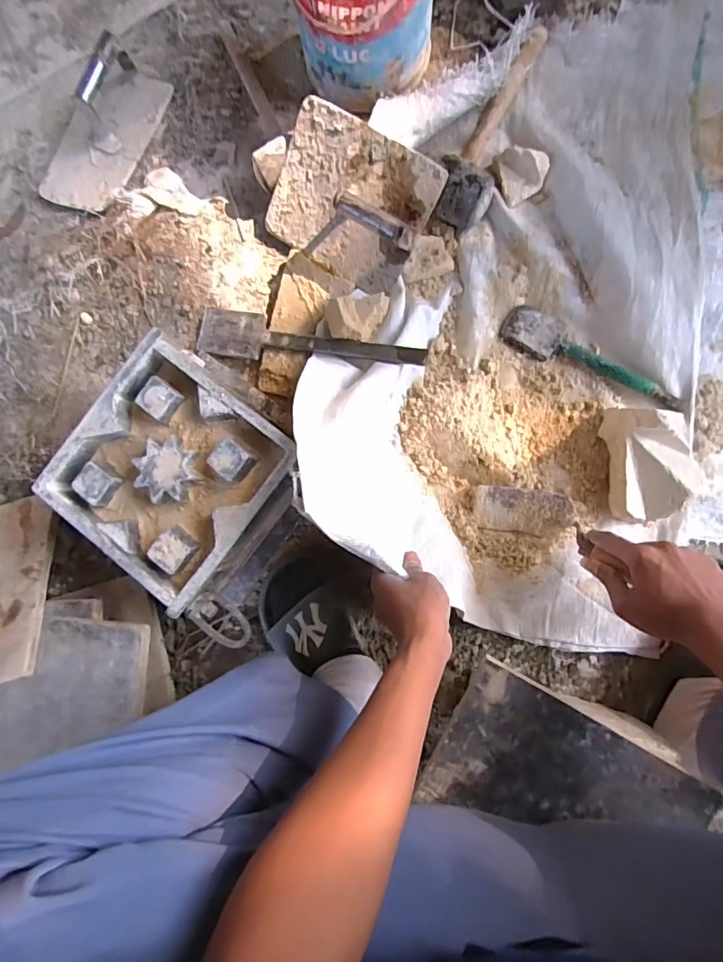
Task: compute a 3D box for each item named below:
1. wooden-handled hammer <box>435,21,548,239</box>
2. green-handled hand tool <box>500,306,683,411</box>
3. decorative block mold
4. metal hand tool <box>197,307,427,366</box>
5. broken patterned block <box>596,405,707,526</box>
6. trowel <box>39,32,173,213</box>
[{"bbox_3d":[0.172,-0.477,0.625,0.062,0.053,0.284,19,86,8],"label":"wooden-handled hammer"},{"bbox_3d":[0.298,-0.158,0.619,0.239,0.022,0.056,32,89,9],"label":"green-handled hand tool"},{"bbox_3d":[-0.218,-0.011,0.546,0.220,0.053,0.228,38,92,10],"label":"decorative block mold"},{"bbox_3d":[-0.073,-0.184,0.625,0.319,0.012,0.060,11,88,15],"label":"metal hand tool"},{"bbox_3d":[0.353,-0.022,0.554,0.104,0.078,0.131,-1,84,7],"label":"broken patterned block"},{"bbox_3d":[-0.390,-0.517,0.689,0.152,0.069,0.226,19,87,9],"label":"trowel"}]

